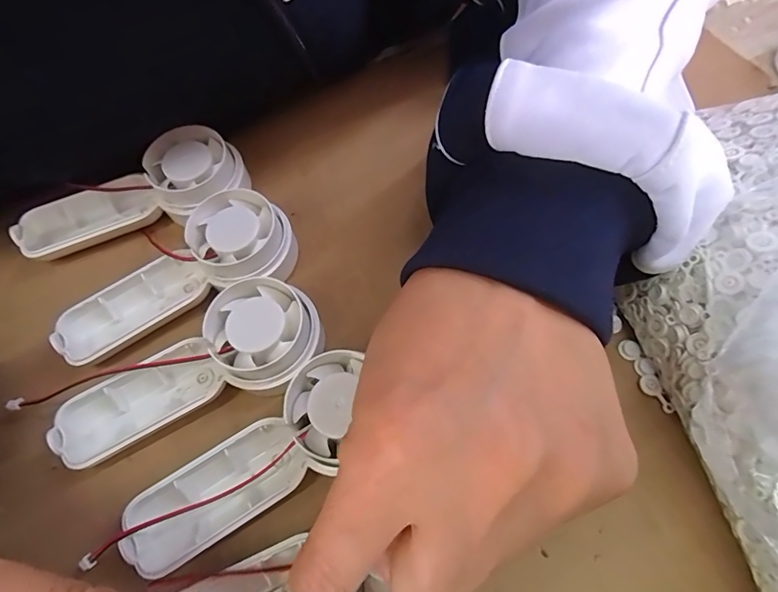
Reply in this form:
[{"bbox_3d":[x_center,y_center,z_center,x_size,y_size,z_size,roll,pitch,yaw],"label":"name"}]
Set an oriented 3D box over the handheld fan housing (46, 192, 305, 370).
[{"bbox_3d":[-0.101,-0.010,0.210,0.114,0.024,0.044,-25,65,-7],"label":"handheld fan housing"}]

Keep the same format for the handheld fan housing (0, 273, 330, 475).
[{"bbox_3d":[-0.085,0.030,0.190,0.113,0.025,0.043,-22,65,-6],"label":"handheld fan housing"}]

